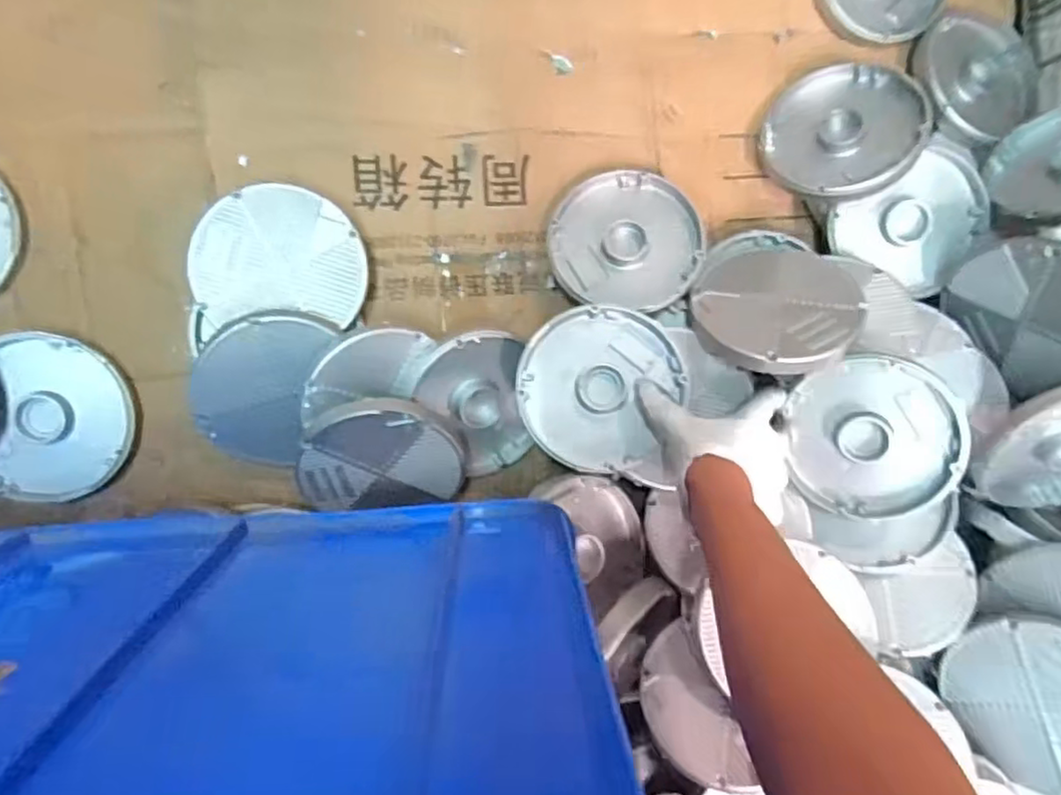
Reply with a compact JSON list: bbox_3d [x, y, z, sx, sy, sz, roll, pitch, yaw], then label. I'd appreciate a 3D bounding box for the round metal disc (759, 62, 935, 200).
[{"bbox_3d":[0.288,-0.248,0.615,0.140,0.033,0.141,37,90,27],"label":"round metal disc"}]

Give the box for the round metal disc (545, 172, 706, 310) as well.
[{"bbox_3d":[0.089,-0.147,0.617,0.138,0.021,0.126,0,88,8],"label":"round metal disc"}]

